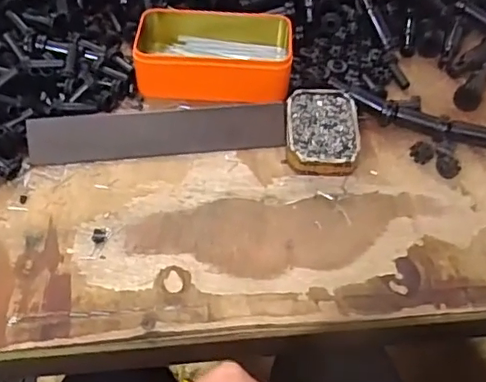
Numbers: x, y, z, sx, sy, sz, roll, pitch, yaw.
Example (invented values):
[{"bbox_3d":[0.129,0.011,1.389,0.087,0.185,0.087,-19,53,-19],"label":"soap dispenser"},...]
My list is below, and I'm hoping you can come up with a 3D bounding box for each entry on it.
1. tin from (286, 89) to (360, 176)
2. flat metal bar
[{"bbox_3d":[0.069,-0.053,0.504,0.061,0.019,0.087,4,51,-1],"label":"tin"},{"bbox_3d":[-0.072,-0.051,0.501,0.217,0.011,0.040,-5,87,-10],"label":"flat metal bar"}]

